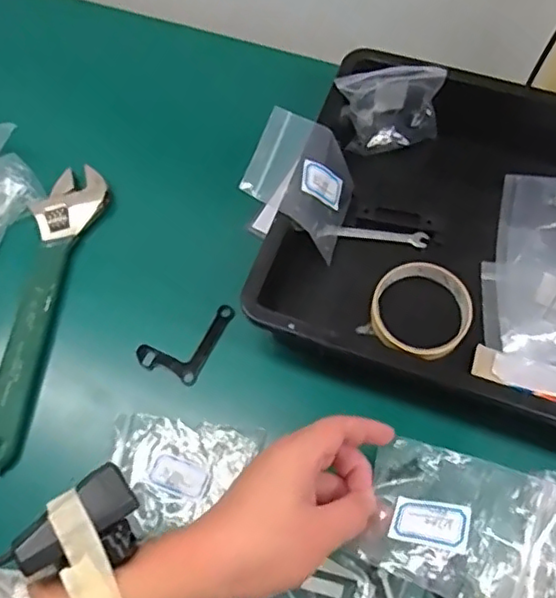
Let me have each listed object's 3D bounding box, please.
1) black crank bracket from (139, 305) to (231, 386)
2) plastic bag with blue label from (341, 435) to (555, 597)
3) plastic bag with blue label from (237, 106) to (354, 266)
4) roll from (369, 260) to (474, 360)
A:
[{"bbox_3d":[-0.084,0.033,0.568,0.060,0.006,0.081,24,69,13],"label":"black crank bracket"},{"bbox_3d":[0.121,0.154,0.424,0.119,0.023,0.088,17,70,21],"label":"plastic bag with blue label"},{"bbox_3d":[0.028,-0.103,0.546,0.110,0.022,0.092,34,70,-32],"label":"plastic bag with blue label"},{"bbox_3d":[0.123,0.008,0.539,0.082,0.017,0.084,-1,66,2],"label":"roll"}]

